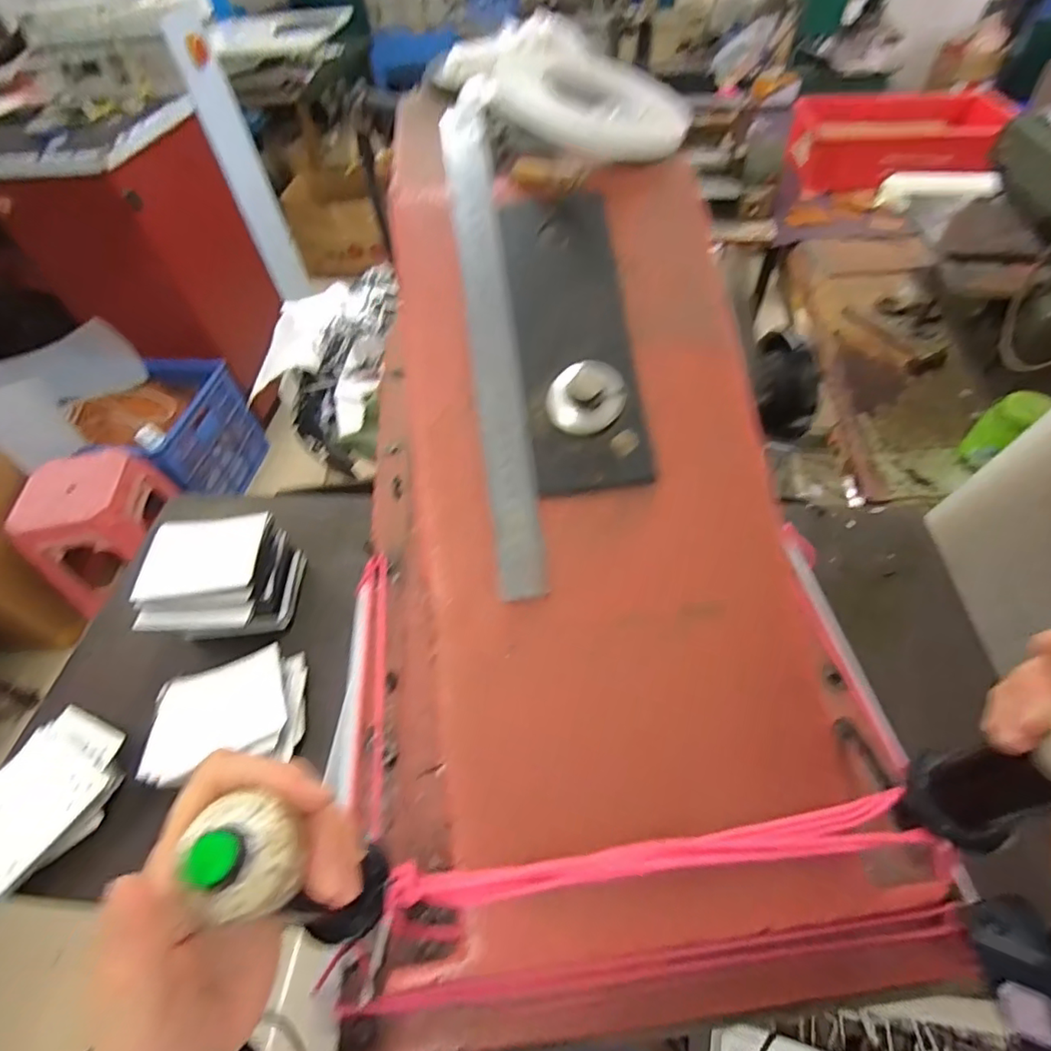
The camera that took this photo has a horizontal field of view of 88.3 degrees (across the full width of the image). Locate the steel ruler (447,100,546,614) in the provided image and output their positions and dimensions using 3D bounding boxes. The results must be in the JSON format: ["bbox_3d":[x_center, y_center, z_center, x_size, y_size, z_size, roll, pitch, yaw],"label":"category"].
[{"bbox_3d":[-0.020,-0.120,0.331,0.027,0.004,0.325,-5,77,-9],"label":"steel ruler"}]

